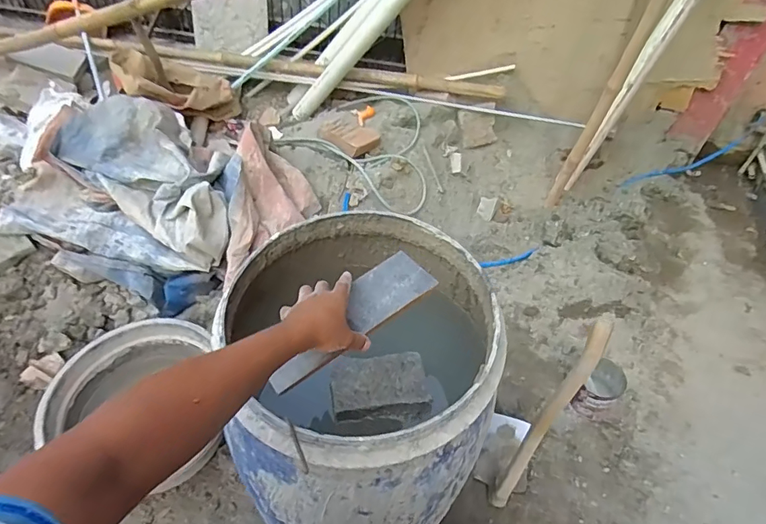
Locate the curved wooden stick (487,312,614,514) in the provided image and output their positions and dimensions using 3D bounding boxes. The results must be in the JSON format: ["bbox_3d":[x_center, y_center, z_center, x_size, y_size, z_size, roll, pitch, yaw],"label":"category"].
[{"bbox_3d":[0.393,0.417,1.151,0.052,0.753,0.134,37,53,25],"label":"curved wooden stick"}]

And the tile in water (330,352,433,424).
[{"bbox_3d":[-0.006,0.204,0.765,0.155,0.041,0.098,-4,48,-10],"label":"tile in water"}]

